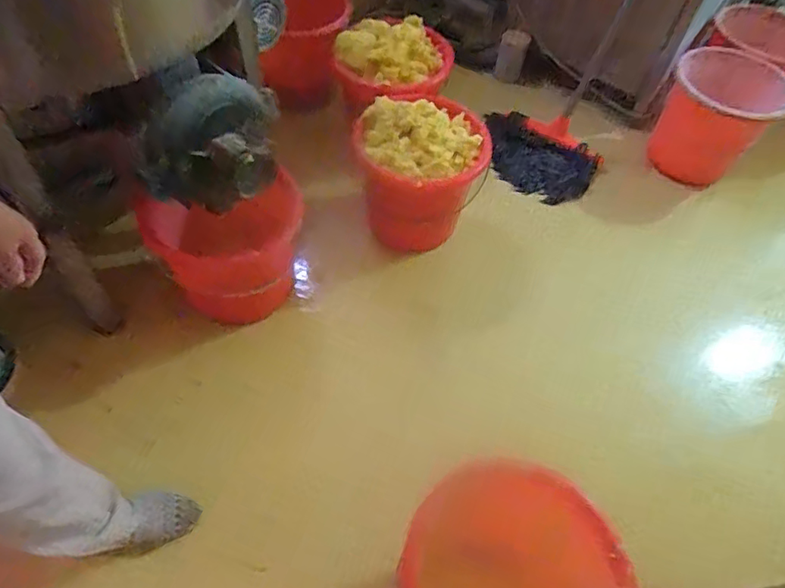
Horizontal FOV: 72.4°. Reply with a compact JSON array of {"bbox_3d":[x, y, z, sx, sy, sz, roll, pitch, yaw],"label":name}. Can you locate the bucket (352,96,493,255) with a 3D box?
[{"bbox_3d":[0.065,-0.320,1.395,0.330,0.321,0.279,8,55,1],"label":"bucket"}]

